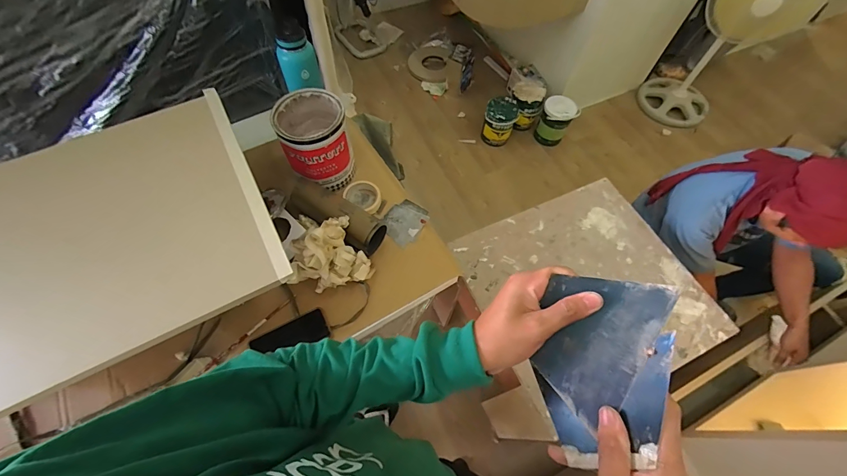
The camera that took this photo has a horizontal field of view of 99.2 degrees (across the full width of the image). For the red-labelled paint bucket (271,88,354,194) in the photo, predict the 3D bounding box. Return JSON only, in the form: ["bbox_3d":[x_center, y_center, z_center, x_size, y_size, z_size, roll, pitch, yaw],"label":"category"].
[{"bbox_3d":[-0.266,-0.236,0.902,0.152,0.188,0.166,1,62,-2],"label":"red-labelled paint bucket"}]

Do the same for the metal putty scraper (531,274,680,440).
[{"bbox_3d":[0.149,0.089,0.326,0.091,0.010,0.132,27,92,33],"label":"metal putty scraper"}]

